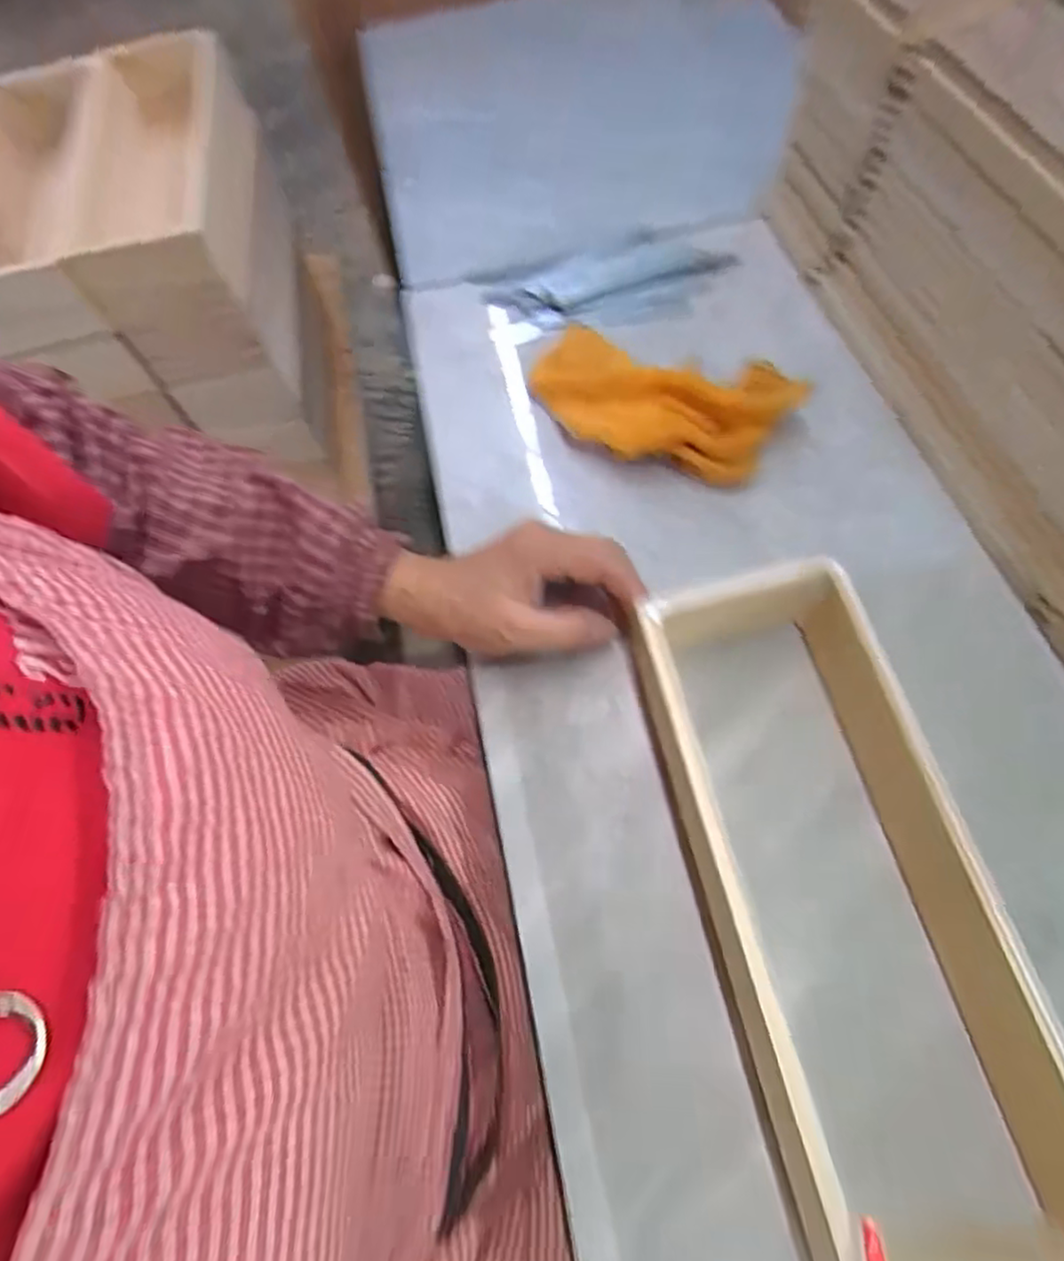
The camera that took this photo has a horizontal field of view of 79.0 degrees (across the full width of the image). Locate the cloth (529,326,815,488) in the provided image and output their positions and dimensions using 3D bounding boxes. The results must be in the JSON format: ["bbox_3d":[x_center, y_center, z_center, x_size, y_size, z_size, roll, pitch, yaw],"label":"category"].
[{"bbox_3d":[0.079,-0.154,0.425,0.168,0.034,0.089,25,71,16],"label":"cloth"}]

